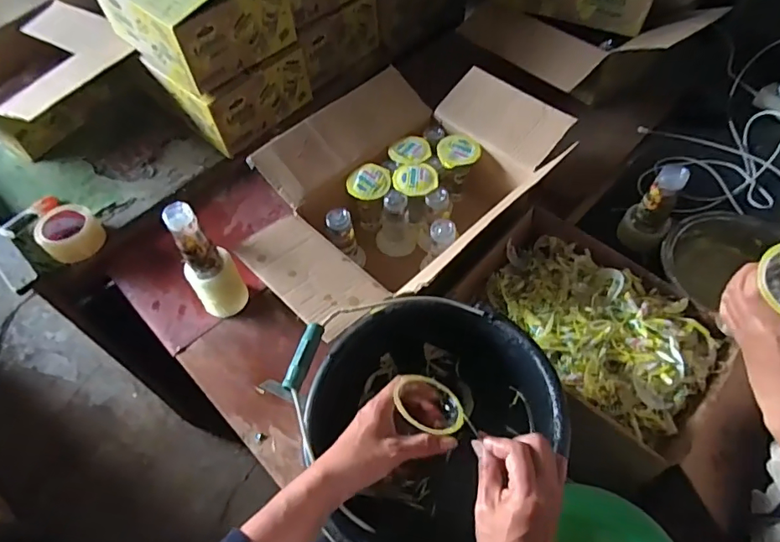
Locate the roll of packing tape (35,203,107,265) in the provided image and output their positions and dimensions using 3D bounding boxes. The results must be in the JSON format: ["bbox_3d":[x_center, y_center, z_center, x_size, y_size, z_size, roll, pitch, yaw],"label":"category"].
[{"bbox_3d":[-0.597,-0.074,0.910,0.117,0.055,0.096,29,63,20],"label":"roll of packing tape"}]

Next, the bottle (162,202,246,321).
[{"bbox_3d":[-0.292,-0.009,0.787,0.072,0.216,0.073,-33,61,-18],"label":"bottle"}]

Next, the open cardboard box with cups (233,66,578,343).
[{"bbox_3d":[0.005,-0.132,0.890,0.556,0.199,0.351,-36,62,-19],"label":"open cardboard box with cups"}]

